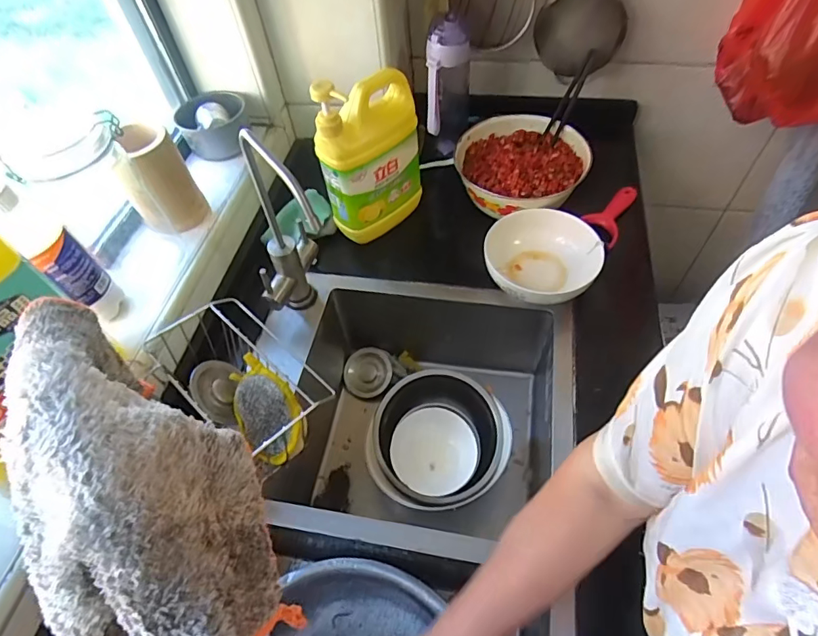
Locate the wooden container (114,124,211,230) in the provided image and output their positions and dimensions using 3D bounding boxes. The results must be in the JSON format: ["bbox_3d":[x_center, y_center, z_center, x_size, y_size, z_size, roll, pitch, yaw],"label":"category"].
[{"bbox_3d":[-0.325,-0.182,0.622,0.077,0.127,0.092,-25,58,-17],"label":"wooden container"}]

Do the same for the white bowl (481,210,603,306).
[{"bbox_3d":[0.185,-0.078,0.664,0.143,0.067,0.144,0,54,0],"label":"white bowl"}]

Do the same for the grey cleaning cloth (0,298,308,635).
[{"bbox_3d":[-0.140,0.073,0.251,0.081,0.098,0.209,-30,59,-20],"label":"grey cleaning cloth"}]

